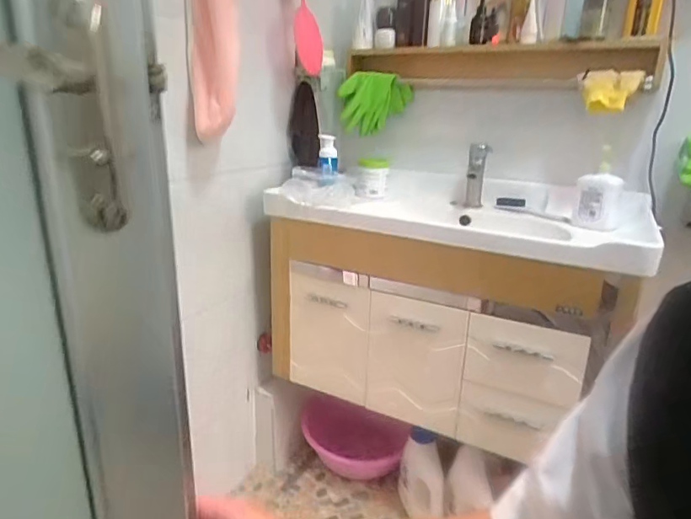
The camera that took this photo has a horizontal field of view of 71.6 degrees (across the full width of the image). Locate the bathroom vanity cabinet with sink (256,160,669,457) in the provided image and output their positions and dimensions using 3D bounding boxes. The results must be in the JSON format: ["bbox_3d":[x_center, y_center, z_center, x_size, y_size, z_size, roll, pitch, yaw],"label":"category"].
[{"bbox_3d":[0.231,0.060,1.169,0.801,0.497,0.502,14,22,34],"label":"bathroom vanity cabinet with sink"}]

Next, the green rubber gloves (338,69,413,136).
[{"bbox_3d":[0.081,-0.421,1.296,0.179,0.146,0.160,6,19,15],"label":"green rubber gloves"}]

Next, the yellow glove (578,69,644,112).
[{"bbox_3d":[0.552,-0.354,1.010,0.120,0.080,0.069,10,20,26],"label":"yellow glove"}]

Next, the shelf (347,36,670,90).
[{"bbox_3d":[0.347,-0.470,1.161,0.719,0.092,0.105,12,21,29],"label":"shelf"}]

